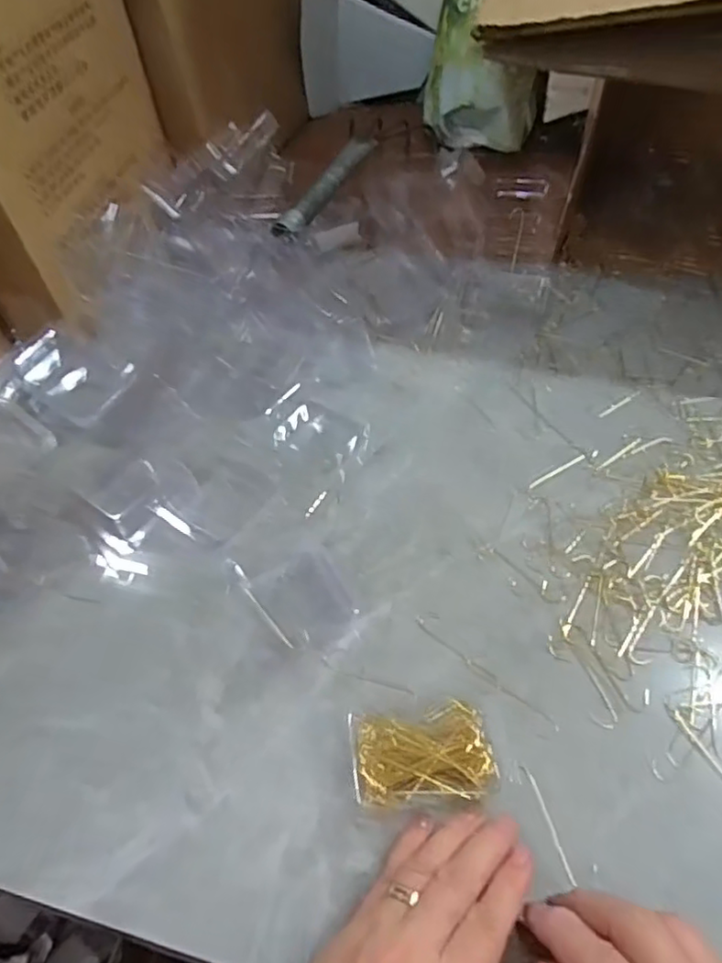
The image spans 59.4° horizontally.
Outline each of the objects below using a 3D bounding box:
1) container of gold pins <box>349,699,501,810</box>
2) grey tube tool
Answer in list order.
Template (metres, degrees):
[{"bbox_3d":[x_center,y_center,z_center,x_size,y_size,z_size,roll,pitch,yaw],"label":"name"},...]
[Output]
[{"bbox_3d":[0.033,0.151,0.347,0.074,0.018,0.052,-8,51,-1],"label":"container of gold pins"},{"bbox_3d":[-0.032,-0.312,0.657,0.029,0.020,0.216,15,55,18],"label":"grey tube tool"}]

